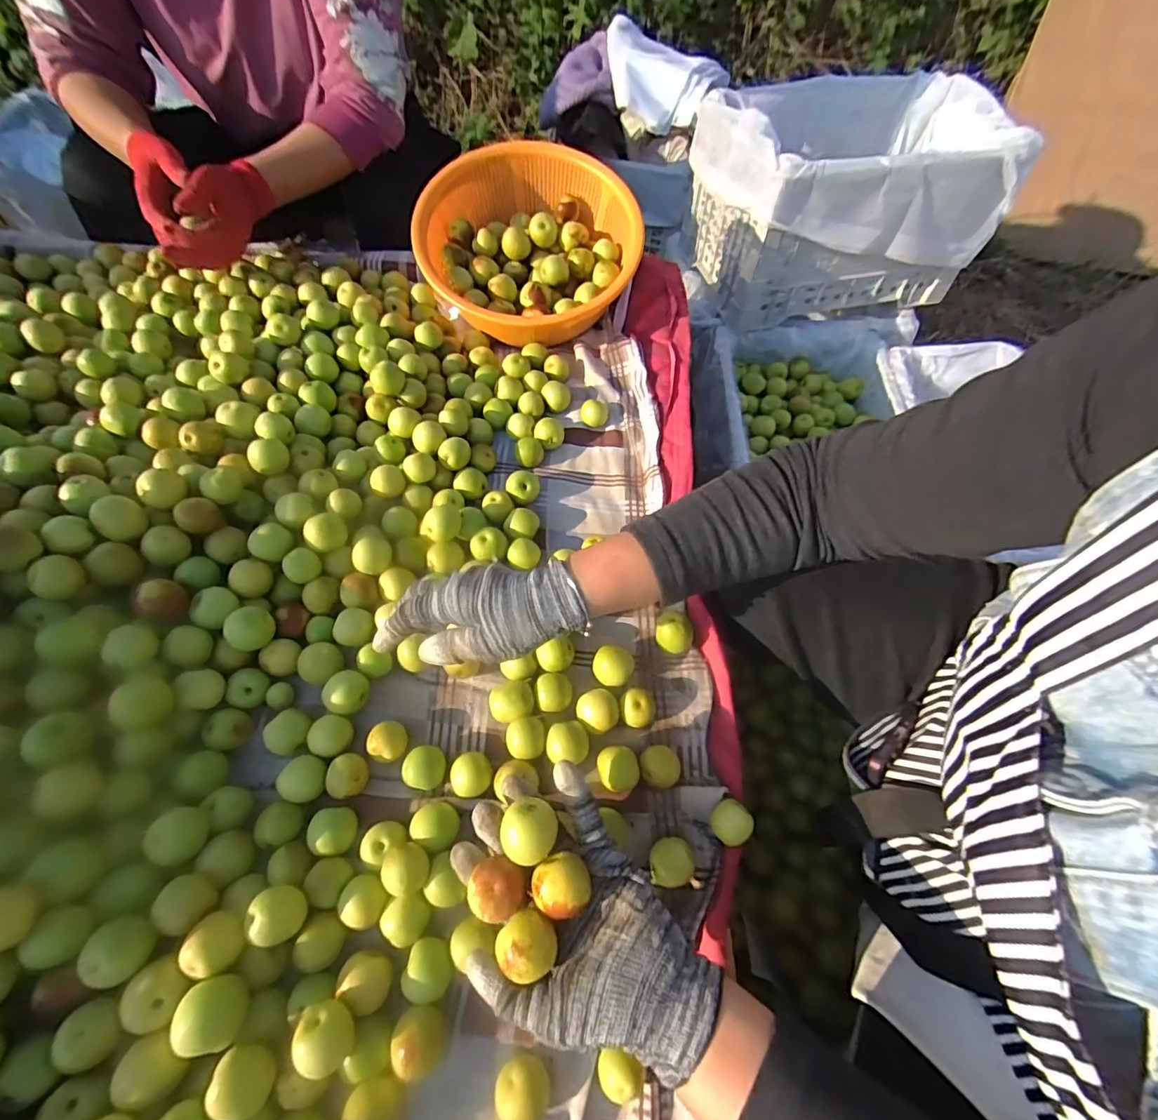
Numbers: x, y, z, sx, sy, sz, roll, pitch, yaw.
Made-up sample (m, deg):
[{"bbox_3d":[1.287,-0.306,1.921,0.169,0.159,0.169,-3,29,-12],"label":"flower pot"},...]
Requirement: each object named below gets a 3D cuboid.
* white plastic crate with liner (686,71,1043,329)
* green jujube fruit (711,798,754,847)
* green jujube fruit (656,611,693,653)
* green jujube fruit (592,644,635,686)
[{"bbox_3d":[0.423,-0.614,0.861,0.432,0.246,0.331,-14,62,-10],"label":"white plastic crate with liner"},{"bbox_3d":[0.115,0.201,0.387,0.029,0.024,0.029,1,60,-2],"label":"green jujube fruit"},{"bbox_3d":[0.084,0.066,0.451,0.033,0.035,0.029,24,62,11],"label":"green jujube fruit"},{"bbox_3d":[0.028,0.093,0.435,0.033,0.025,0.032,1,60,-2],"label":"green jujube fruit"}]

